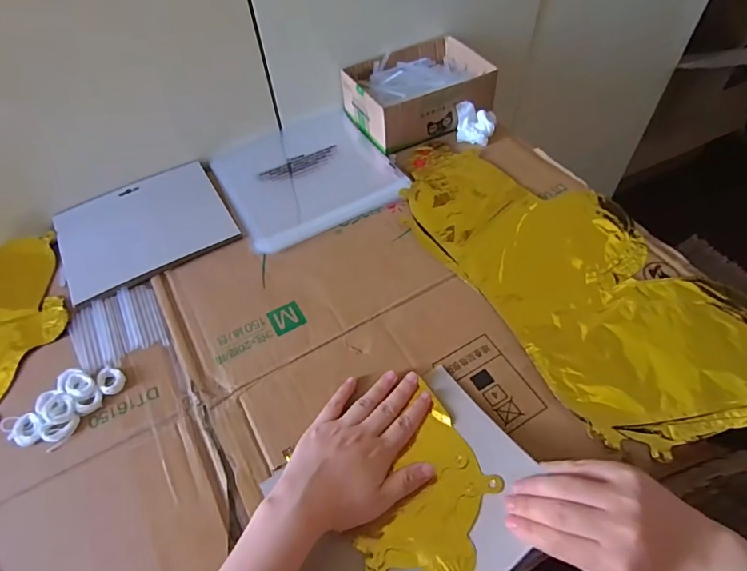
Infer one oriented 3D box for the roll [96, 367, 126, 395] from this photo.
[{"bbox_3d":[-0.248,0.090,0.439,0.021,0.006,0.029,-31,59,-18],"label":"roll"}]

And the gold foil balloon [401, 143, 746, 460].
[{"bbox_3d":[0.207,-0.025,0.502,0.219,0.011,0.444,-29,58,-17],"label":"gold foil balloon"}]

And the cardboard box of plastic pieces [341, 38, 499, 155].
[{"bbox_3d":[0.066,-0.280,0.666,0.197,0.061,0.142,-20,56,-12],"label":"cardboard box of plastic pieces"}]

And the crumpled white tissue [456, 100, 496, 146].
[{"bbox_3d":[0.139,-0.224,0.628,0.055,0.033,0.049,6,55,7],"label":"crumpled white tissue"}]

